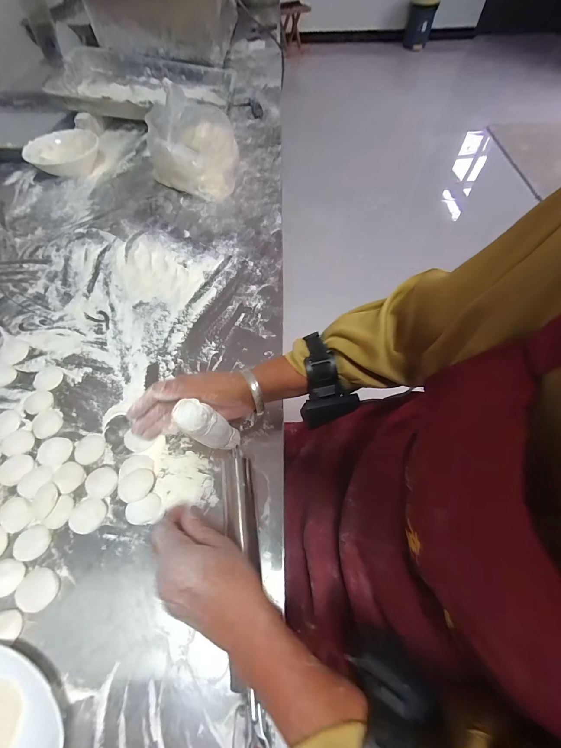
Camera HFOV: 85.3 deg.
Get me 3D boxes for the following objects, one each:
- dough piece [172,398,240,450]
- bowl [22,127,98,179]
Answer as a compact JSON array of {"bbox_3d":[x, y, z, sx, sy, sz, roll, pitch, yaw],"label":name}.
[{"bbox_3d":[-0.074,0.060,0.328,0.020,0.087,0.032,-9,55,29],"label":"dough piece"},{"bbox_3d":[-0.530,-0.540,0.756,0.163,0.057,0.163,0,60,1],"label":"bowl"}]

